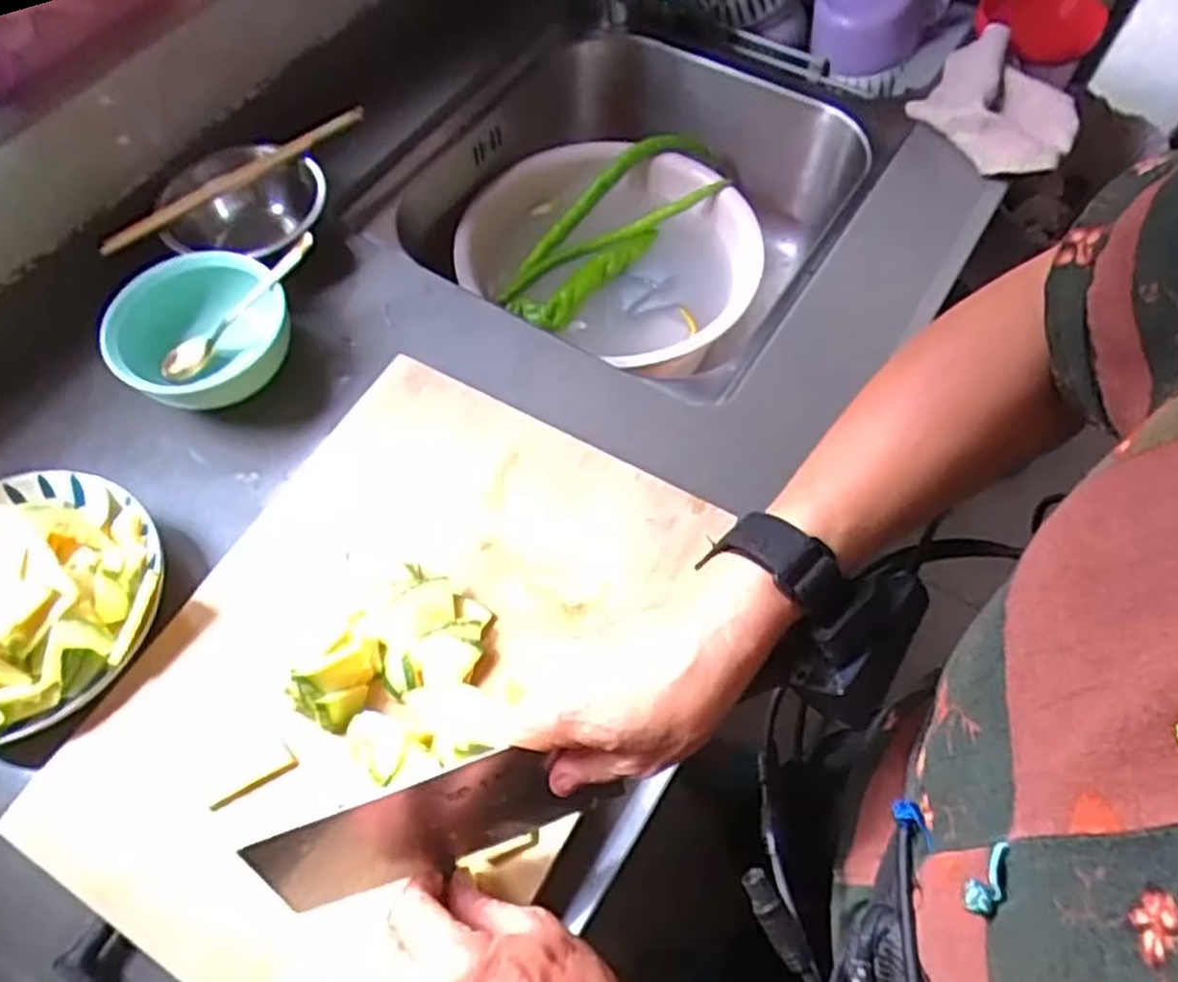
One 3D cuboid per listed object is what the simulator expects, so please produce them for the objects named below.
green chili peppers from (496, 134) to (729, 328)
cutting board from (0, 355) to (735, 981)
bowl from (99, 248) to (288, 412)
[{"bbox_3d":[0.025,-0.287,0.823,0.287,0.075,0.107,-41,69,-18],"label":"green chili peppers"},{"bbox_3d":[-0.114,0.098,0.454,0.284,0.028,0.372,24,64,15],"label":"cutting board"},{"bbox_3d":[-0.287,-0.115,0.565,0.122,0.063,0.098,-39,68,-18],"label":"bowl"}]

